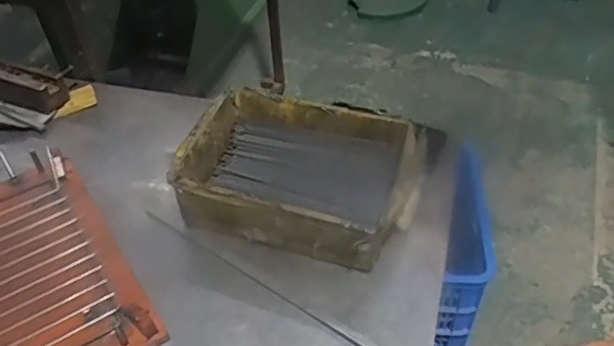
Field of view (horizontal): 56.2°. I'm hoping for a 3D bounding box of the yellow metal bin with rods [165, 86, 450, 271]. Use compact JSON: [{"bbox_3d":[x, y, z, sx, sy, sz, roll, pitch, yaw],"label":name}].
[{"bbox_3d":[-0.005,-0.001,0.666,0.262,0.077,0.185,14,47,12],"label":"yellow metal bin with rods"}]

